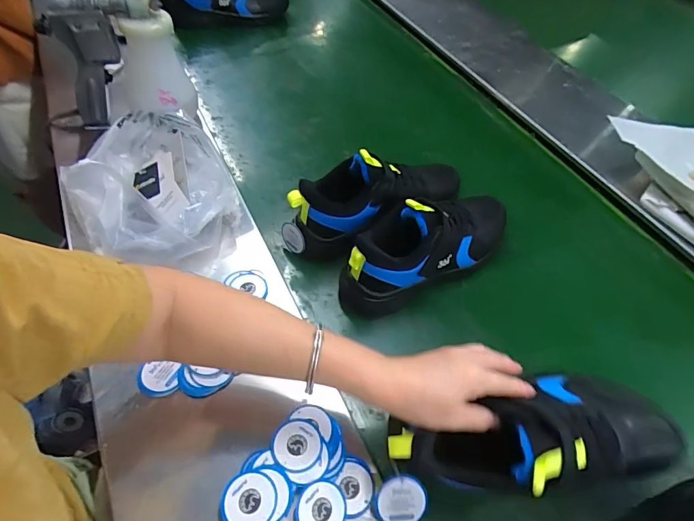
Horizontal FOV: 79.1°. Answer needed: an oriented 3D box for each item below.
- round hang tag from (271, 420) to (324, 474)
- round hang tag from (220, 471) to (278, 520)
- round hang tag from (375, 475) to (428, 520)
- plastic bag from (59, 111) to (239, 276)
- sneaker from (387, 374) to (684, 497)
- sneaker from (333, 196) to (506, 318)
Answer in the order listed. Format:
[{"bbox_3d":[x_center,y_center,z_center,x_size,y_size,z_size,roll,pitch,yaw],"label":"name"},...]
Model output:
[{"bbox_3d":[-0.050,0.183,0.417,0.050,0.004,0.048,2,53,-3],"label":"round hang tag"},{"bbox_3d":[-0.089,0.219,0.382,0.049,0.006,0.047,1,54,-1],"label":"round hang tag"},{"bbox_3d":[0.051,0.228,0.398,0.048,0.004,0.046,0,86,-5],"label":"round hang tag"},{"bbox_3d":[-0.254,-0.083,0.579,0.185,0.130,0.210,4,63,-1],"label":"plastic bag"},{"bbox_3d":[0.187,0.155,0.387,0.286,0.083,0.107,0,62,-16],"label":"sneaker"},{"bbox_3d":[0.115,-0.029,0.575,0.276,0.117,0.095,-26,67,-15],"label":"sneaker"}]

